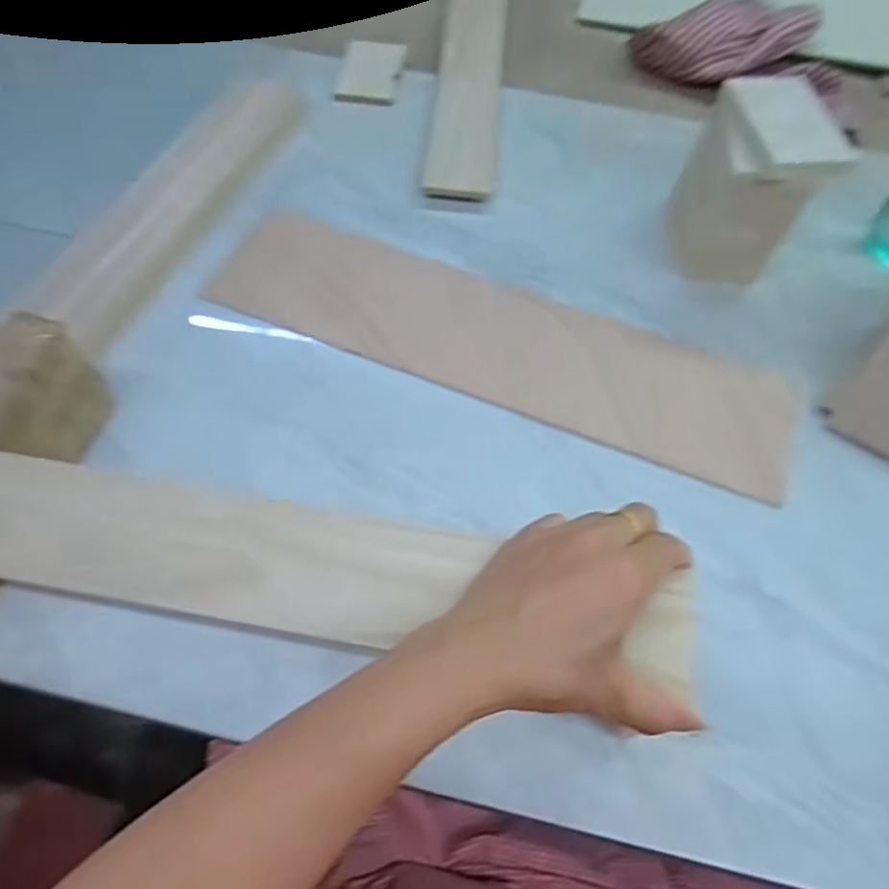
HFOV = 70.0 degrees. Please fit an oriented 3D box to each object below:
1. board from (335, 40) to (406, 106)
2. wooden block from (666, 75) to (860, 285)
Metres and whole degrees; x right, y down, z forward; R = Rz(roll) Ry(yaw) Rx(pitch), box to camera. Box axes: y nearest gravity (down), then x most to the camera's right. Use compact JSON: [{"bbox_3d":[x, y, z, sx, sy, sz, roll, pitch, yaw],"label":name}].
[{"bbox_3d":[-0.093,-0.475,0.807,0.075,0.008,0.126,6,59,0],"label":"board"},{"bbox_3d":[0.296,-0.254,0.623,0.096,0.150,0.123,5,59,-1],"label":"wooden block"}]

